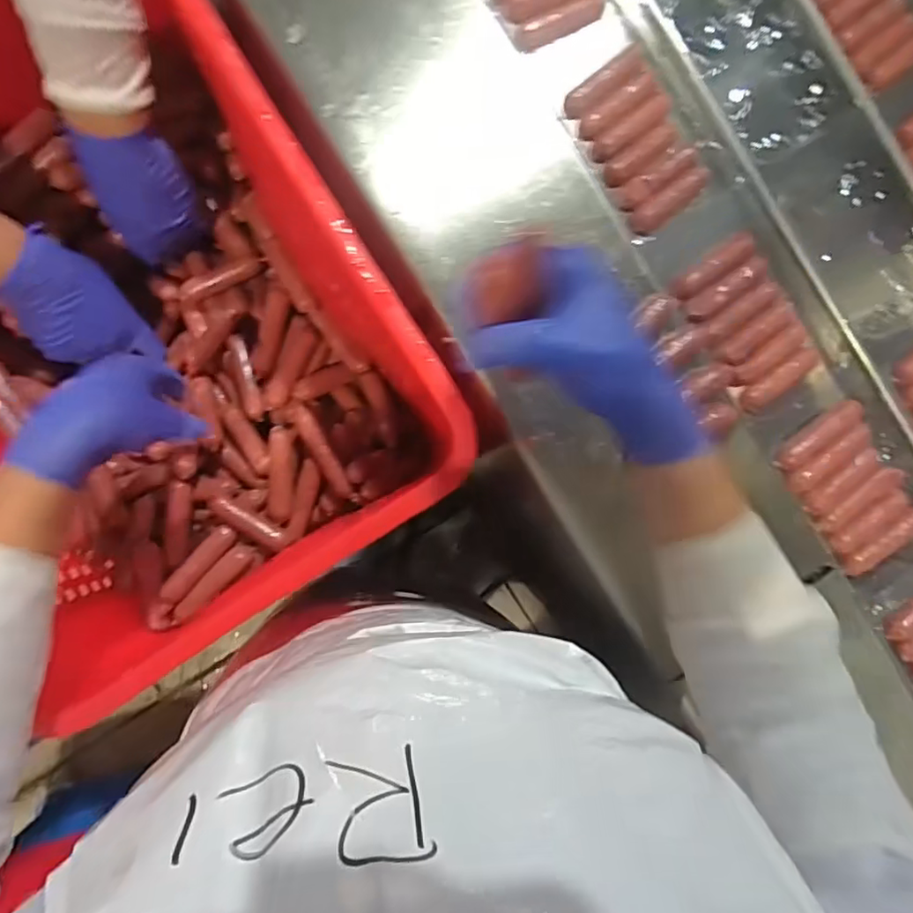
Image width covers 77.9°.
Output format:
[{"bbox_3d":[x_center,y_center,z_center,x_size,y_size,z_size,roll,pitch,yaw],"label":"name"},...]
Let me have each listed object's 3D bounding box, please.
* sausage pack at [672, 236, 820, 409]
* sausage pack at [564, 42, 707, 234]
[{"bbox_3d":[0.255,-0.117,0.492,0.088,0.019,0.132,-35,93,-7],"label":"sausage pack"},{"bbox_3d":[0.160,-0.274,0.486,0.087,0.028,0.143,-30,93,-7],"label":"sausage pack"}]

